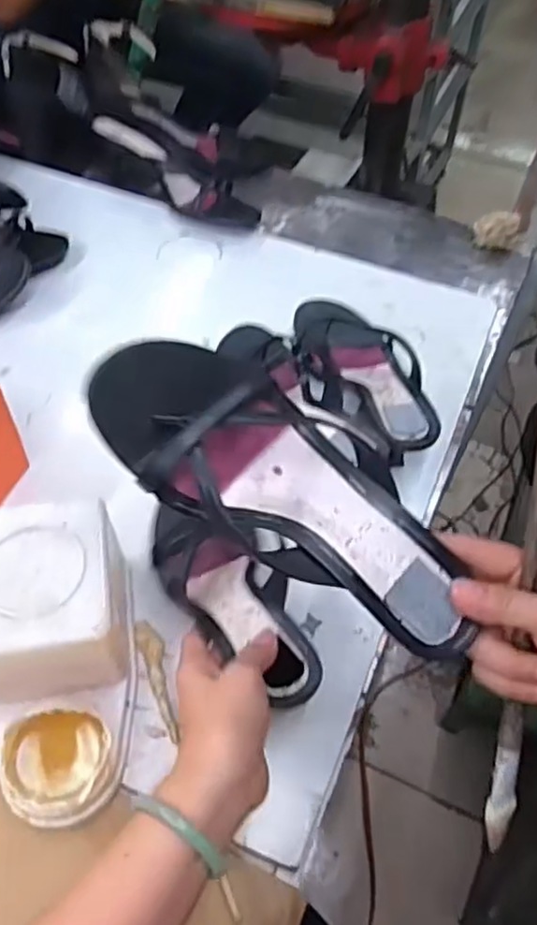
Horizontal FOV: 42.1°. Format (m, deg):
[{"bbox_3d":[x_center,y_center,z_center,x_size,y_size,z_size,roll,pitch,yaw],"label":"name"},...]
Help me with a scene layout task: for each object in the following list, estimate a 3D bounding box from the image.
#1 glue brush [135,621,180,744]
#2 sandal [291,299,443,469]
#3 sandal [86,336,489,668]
[{"bbox_3d":[-0.080,0.159,0.515,0.017,0.014,0.086,-16,56,-13],"label":"glue brush"},{"bbox_3d":[0.087,-0.087,0.671,0.106,0.059,0.224,-4,54,-5],"label":"sandal"},{"bbox_3d":[0.013,0.016,0.384,0.234,0.040,0.087,36,58,-2],"label":"sandal"}]

